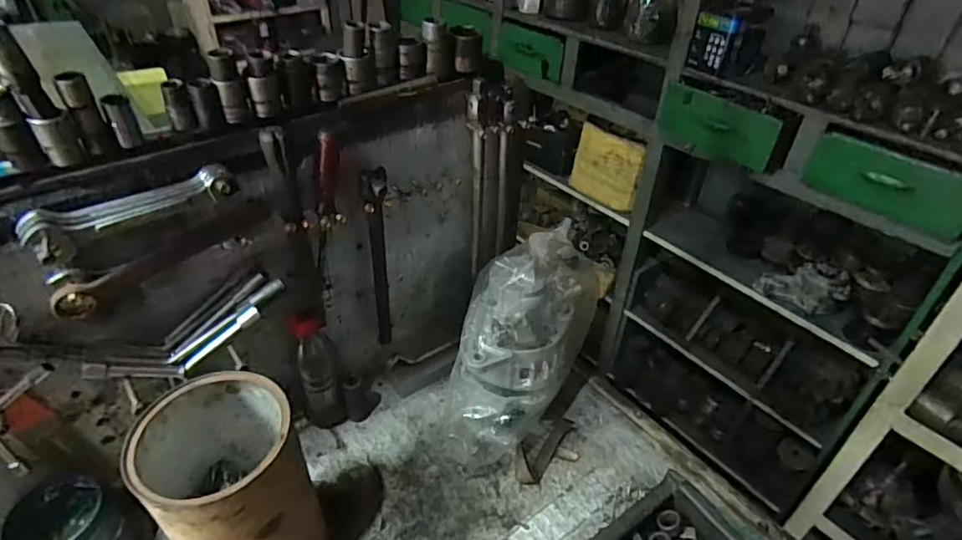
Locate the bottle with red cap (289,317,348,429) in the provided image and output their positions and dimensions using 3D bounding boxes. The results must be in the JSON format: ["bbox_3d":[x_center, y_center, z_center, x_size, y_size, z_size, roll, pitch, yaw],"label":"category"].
[{"bbox_3d":[-0.206,0.125,0.689,0.049,0.183,0.049,-11,40,-16],"label":"bottle with red cap"}]

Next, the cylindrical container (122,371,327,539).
[{"bbox_3d":[-0.231,0.226,0.523,0.128,0.234,0.120,1,38,-1],"label":"cylindrical container"}]

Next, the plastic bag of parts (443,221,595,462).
[{"bbox_3d":[0.039,0.111,0.667,0.107,0.284,0.123,20,12,21],"label":"plastic bag of parts"}]

